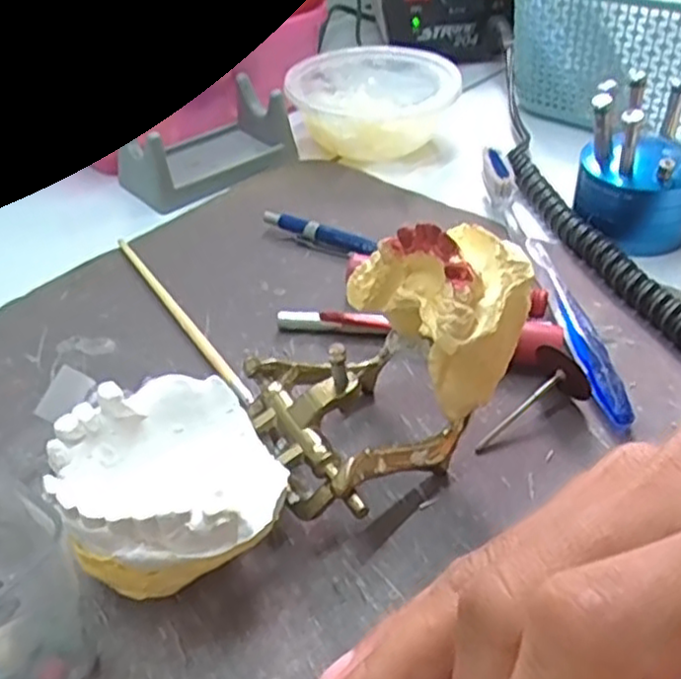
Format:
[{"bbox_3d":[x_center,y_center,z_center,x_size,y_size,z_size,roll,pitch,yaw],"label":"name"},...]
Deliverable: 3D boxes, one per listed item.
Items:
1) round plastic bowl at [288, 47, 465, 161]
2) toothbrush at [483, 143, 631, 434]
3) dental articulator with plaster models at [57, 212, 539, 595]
[{"bbox_3d":[0.023,-0.146,0.449,0.098,0.044,0.100,6,42,11],"label":"round plastic bowl"},{"bbox_3d":[0.090,-0.032,0.324,0.011,0.023,0.180,-7,41,-3],"label":"toothbrush"},{"bbox_3d":[-0.016,0.019,0.229,0.145,0.076,0.073,-29,46,-26],"label":"dental articulator with plaster models"}]

